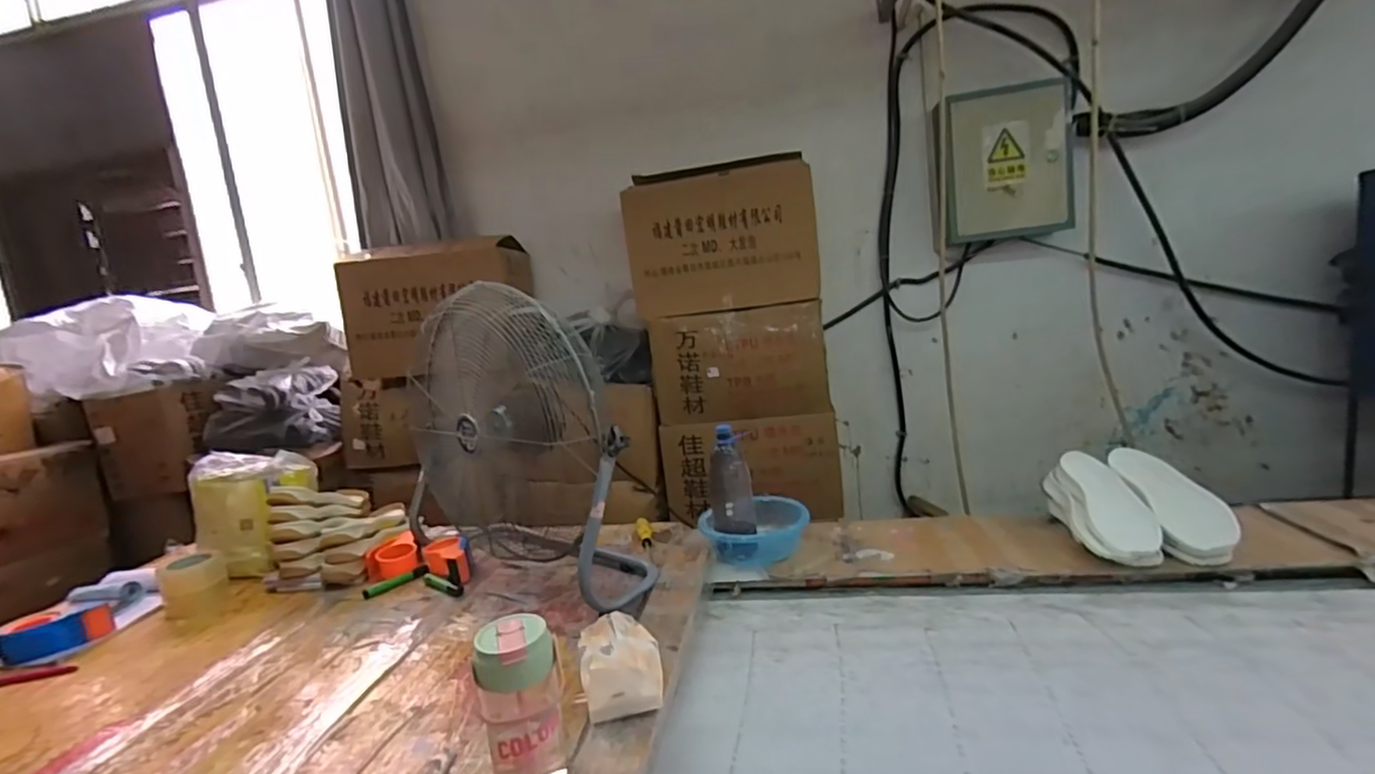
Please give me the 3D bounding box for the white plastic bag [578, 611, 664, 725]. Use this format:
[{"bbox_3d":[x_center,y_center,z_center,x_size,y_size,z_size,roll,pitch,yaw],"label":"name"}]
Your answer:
[{"bbox_3d":[-0.090,0.354,0.811,0.101,0.070,0.149,-8,9,-10],"label":"white plastic bag"}]

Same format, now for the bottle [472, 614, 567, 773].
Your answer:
[{"bbox_3d":[-0.177,0.359,0.671,0.079,0.191,0.084,-7,10,-12],"label":"bottle"}]

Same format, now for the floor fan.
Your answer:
[{"bbox_3d":[-0.326,0.099,1.185,0.565,0.507,0.207,1,12,39],"label":"floor fan"}]

